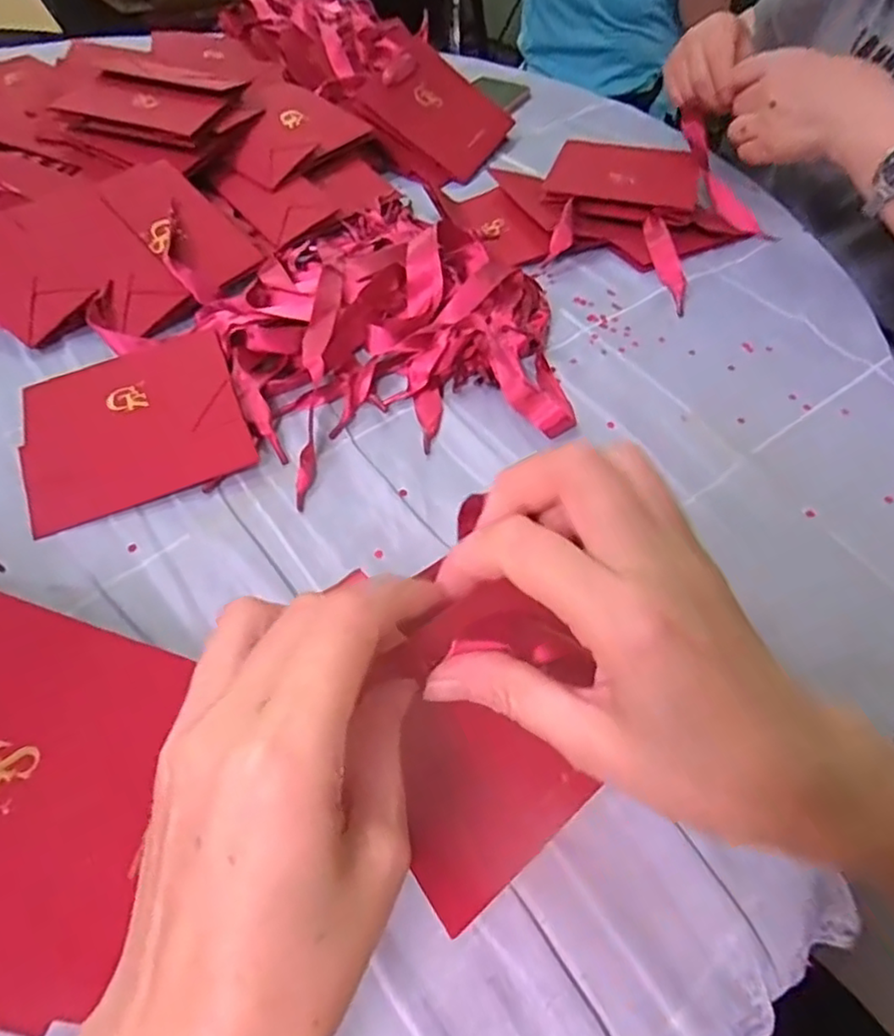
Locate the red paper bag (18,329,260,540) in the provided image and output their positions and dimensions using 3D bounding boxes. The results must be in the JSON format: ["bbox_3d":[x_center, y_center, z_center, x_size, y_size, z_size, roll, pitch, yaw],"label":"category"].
[{"bbox_3d":[-0.214,-0.068,0.440,0.138,0.019,0.141,-20,54,-16],"label":"red paper bag"}]

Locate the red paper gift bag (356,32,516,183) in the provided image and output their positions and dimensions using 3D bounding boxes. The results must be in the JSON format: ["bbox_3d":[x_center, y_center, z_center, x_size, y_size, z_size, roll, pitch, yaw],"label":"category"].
[{"bbox_3d":[-0.008,-0.450,0.704,0.151,0.016,0.129,41,68,-5],"label":"red paper gift bag"}]

